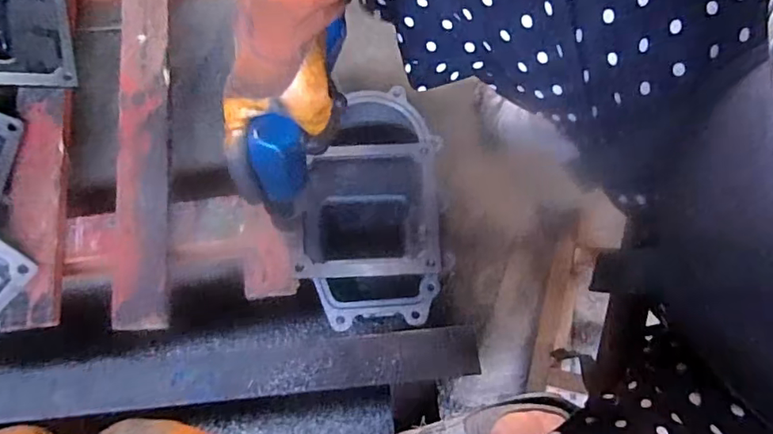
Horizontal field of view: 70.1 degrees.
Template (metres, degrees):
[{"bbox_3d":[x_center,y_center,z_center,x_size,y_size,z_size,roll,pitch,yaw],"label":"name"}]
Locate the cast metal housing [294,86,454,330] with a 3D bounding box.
[{"bbox_3d":[-0.017,-0.010,0.639,0.152,0.086,0.261,-5,74,-1],"label":"cast metal housing"}]

